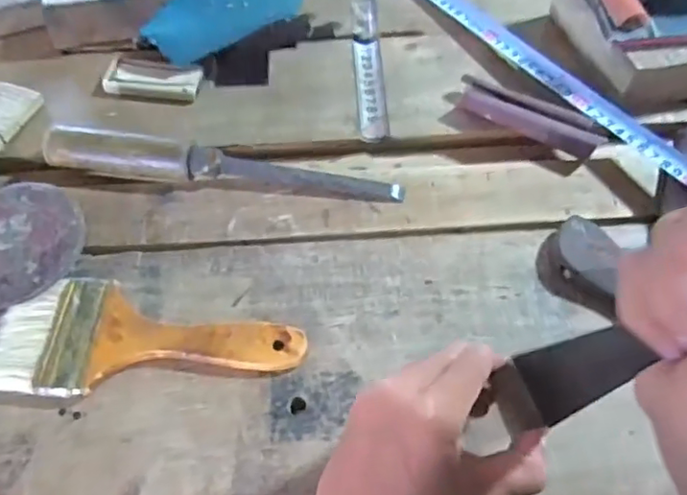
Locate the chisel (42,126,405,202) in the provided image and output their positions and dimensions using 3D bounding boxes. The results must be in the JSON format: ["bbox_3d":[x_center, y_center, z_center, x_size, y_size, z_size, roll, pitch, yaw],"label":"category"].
[{"bbox_3d":[-0.085,-0.059,0.416,0.251,0.031,0.023,5,59,5],"label":"chisel"}]

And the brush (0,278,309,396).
[{"bbox_3d":[-0.116,0.055,0.352,0.182,0.011,0.071,1,59,3],"label":"brush"}]

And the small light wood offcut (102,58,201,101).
[{"bbox_3d":[-0.153,-0.133,0.471,0.077,0.019,0.029,10,60,8],"label":"small light wood offcut"}]

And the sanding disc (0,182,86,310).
[{"bbox_3d":[-0.221,-0.004,0.389,0.090,0.010,0.096,-1,59,2],"label":"sanding disc"}]

